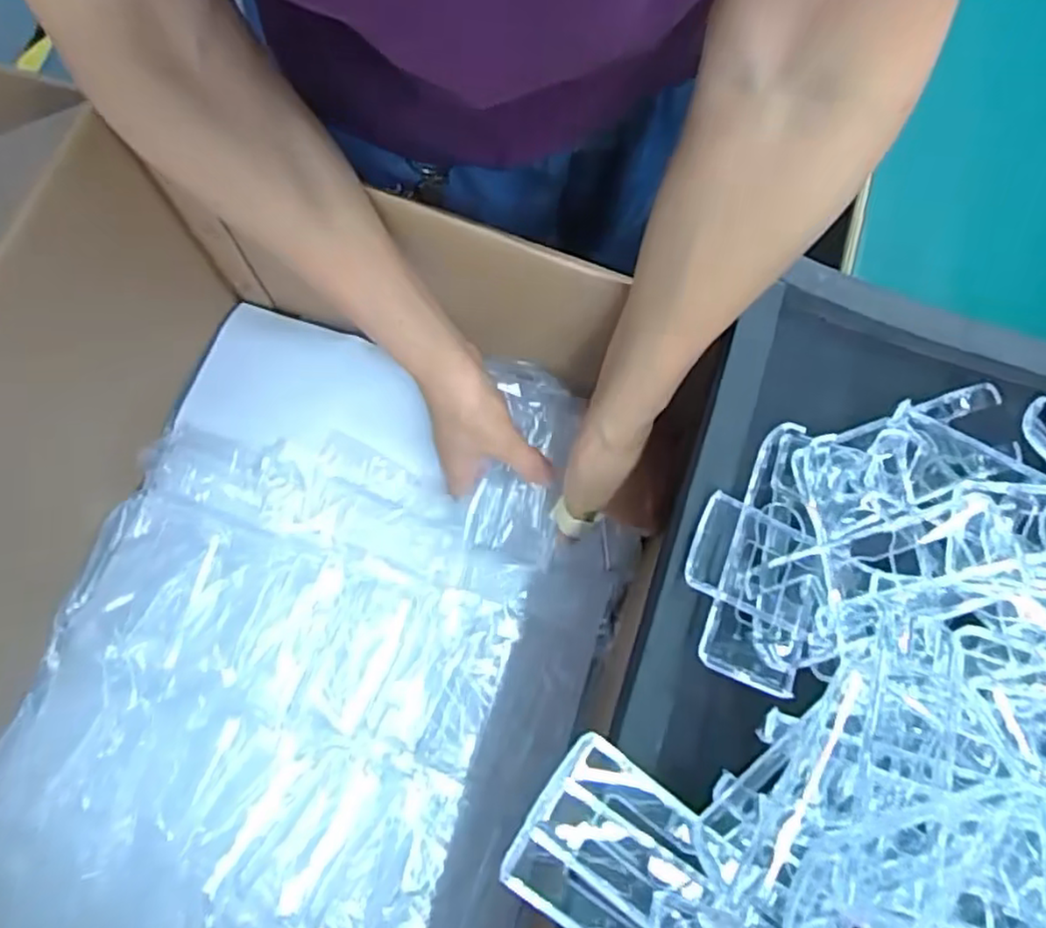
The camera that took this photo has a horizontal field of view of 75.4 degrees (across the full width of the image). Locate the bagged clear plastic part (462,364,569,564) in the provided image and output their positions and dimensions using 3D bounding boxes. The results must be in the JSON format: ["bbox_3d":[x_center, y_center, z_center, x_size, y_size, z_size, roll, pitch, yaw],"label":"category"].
[{"bbox_3d":[-0.001,0.004,0.463,0.060,0.039,0.141,10,98,1],"label":"bagged clear plastic part"}]

